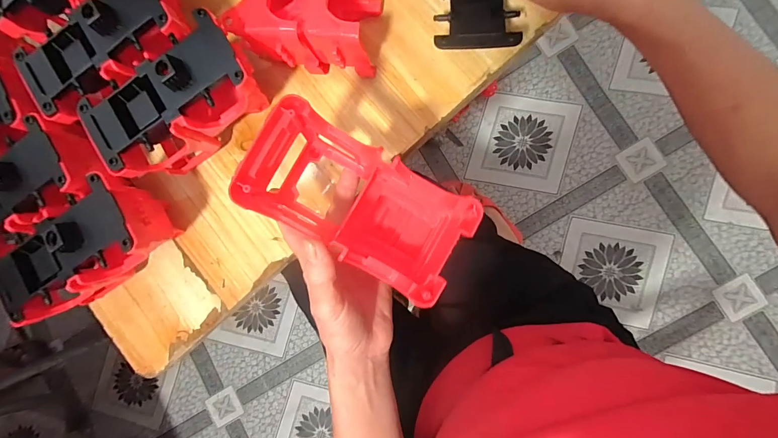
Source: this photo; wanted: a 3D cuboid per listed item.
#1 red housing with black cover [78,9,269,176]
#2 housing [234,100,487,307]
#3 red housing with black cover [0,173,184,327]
[{"bbox_3d":[-0.191,-0.103,0.337,0.154,0.086,0.081,-28,84,7],"label":"red housing with black cover"},{"bbox_3d":[-0.016,-0.009,0.264,0.148,0.093,0.080,30,92,8],"label":"housing"},{"bbox_3d":[-0.294,0.031,0.357,0.156,0.104,0.079,-29,83,6],"label":"red housing with black cover"}]

